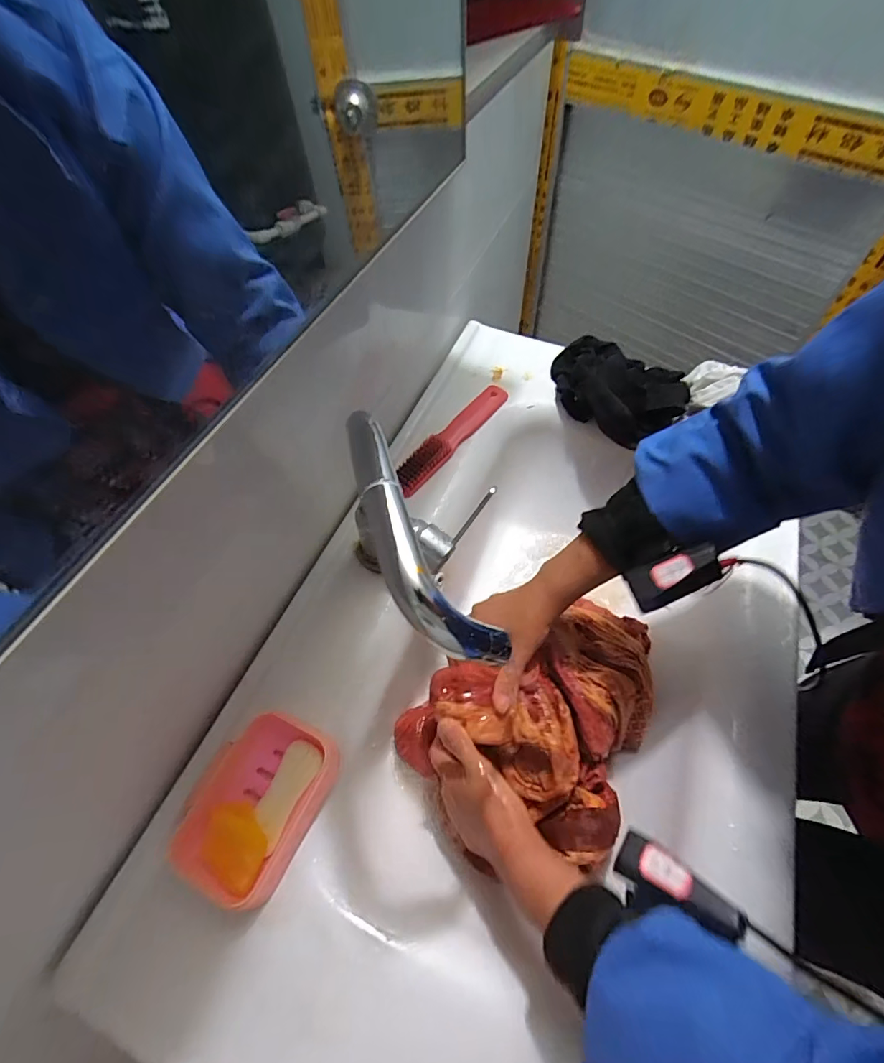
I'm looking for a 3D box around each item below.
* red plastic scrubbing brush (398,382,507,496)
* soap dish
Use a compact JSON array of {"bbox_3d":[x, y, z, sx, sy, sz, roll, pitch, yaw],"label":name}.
[{"bbox_3d":[0.013,-0.122,0.574,0.035,0.019,0.205,31,64,22],"label":"red plastic scrubbing brush"},{"bbox_3d":[-0.143,0.208,0.360,0.087,0.032,0.120,18,60,15],"label":"soap dish"}]

